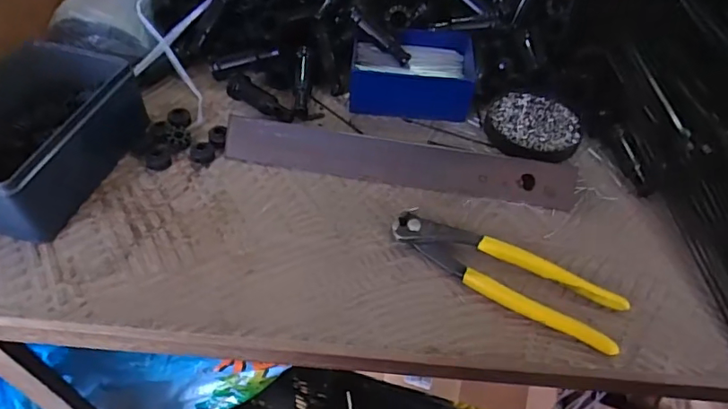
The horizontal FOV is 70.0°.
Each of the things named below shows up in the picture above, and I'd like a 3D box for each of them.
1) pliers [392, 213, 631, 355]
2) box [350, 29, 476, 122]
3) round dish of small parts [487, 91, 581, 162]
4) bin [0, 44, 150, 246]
[{"bbox_3d":[0.097,0.050,0.368,0.164,0.016,0.042,25,54,16],"label":"pliers"},{"bbox_3d":[0.047,-0.123,0.491,0.116,0.042,0.088,5,51,1],"label":"box"},{"bbox_3d":[0.154,-0.071,0.474,0.082,0.013,0.073,16,52,10],"label":"round dish of small parts"},{"bbox_3d":[-0.250,-0.060,0.407,0.103,0.059,0.163,16,52,9],"label":"bin"}]

